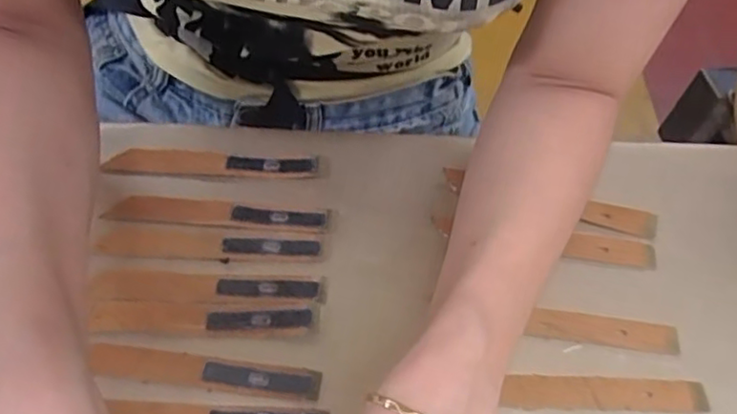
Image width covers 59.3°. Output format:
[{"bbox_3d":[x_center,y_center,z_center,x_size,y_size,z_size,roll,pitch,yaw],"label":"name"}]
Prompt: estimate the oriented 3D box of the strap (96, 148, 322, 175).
[{"bbox_3d":[-0.092,-0.027,0.383,0.120,0.004,0.019,1,55,-3],"label":"strap"}]

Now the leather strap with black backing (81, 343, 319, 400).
[{"bbox_3d":[-0.079,0.080,0.313,0.109,0.004,0.016,7,55,1],"label":"leather strap with black backing"}]

